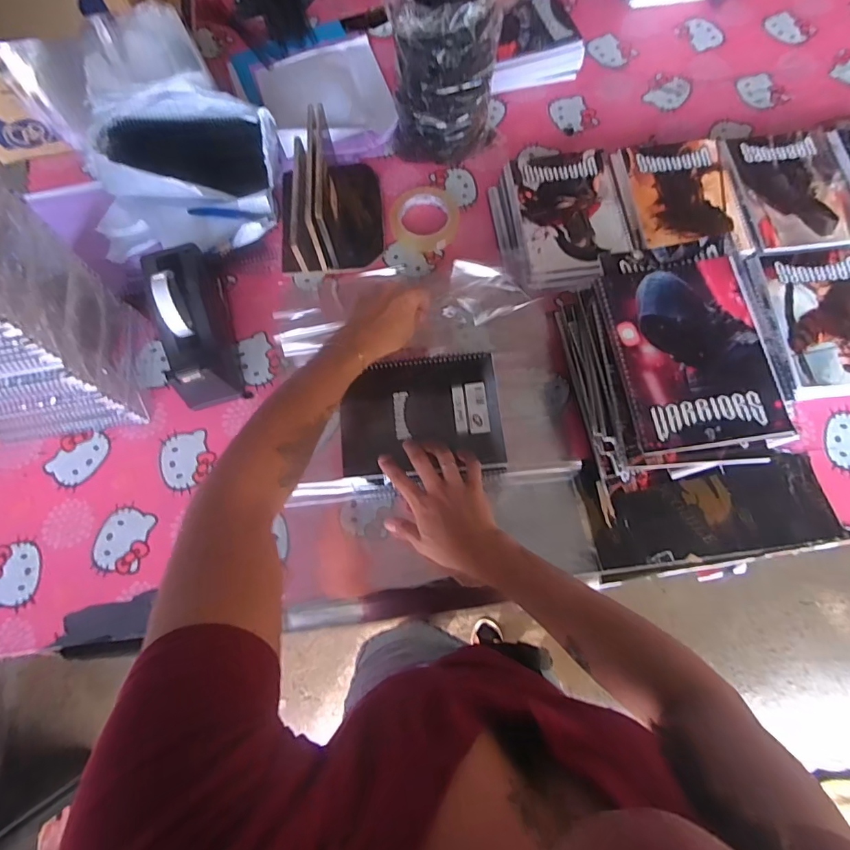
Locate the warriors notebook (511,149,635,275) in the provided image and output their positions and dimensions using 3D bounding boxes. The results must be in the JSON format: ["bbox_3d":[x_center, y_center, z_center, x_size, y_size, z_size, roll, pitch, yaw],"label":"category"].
[{"bbox_3d":[0.213,-0.313,0.696,0.148,0.012,0.201,-5,73,0],"label":"warriors notebook"}]

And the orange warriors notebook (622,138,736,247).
[{"bbox_3d":[0.375,-0.339,0.701,0.140,0.014,0.172,-4,73,0],"label":"orange warriors notebook"}]

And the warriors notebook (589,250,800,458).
[{"bbox_3d":[0.271,-0.075,0.491,0.147,0.013,0.199,-9,75,-3],"label":"warriors notebook"}]

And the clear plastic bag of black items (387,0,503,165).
[{"bbox_3d":[0.029,-0.497,0.677,0.150,0.246,0.136,4,73,3],"label":"clear plastic bag of black items"}]

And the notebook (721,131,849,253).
[{"bbox_3d":[0.538,-0.341,0.694,0.164,0.015,0.201,-5,73,0],"label":"notebook"}]

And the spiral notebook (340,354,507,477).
[{"bbox_3d":[-0.005,-0.015,0.602,0.195,0.016,0.147,-3,74,-1],"label":"spiral notebook"}]

